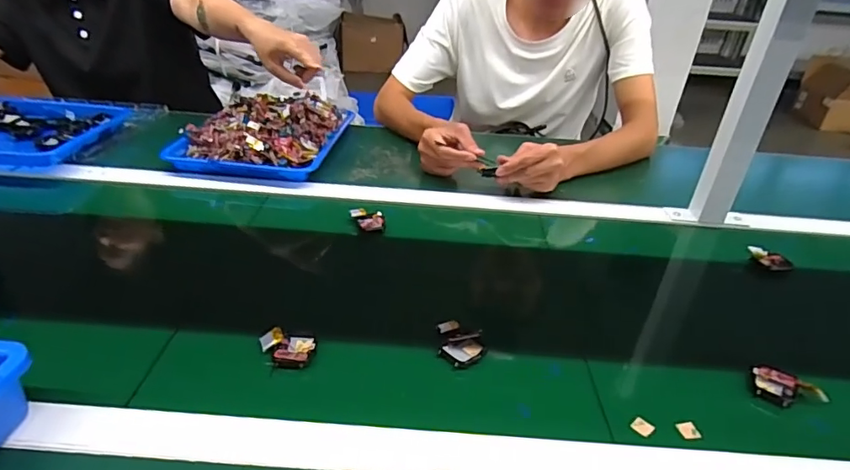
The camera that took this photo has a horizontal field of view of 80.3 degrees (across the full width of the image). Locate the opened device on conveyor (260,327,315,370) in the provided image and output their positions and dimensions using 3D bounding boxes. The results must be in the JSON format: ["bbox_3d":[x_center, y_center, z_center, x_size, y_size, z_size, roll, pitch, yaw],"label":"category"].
[{"bbox_3d":[-0.133,0.109,0.485,0.050,0.015,0.041,4,36,-1],"label":"opened device on conveyor"}]

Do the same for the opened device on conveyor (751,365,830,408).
[{"bbox_3d":[0.352,0.147,0.489,0.061,0.014,0.039,15,38,15],"label":"opened device on conveyor"}]

